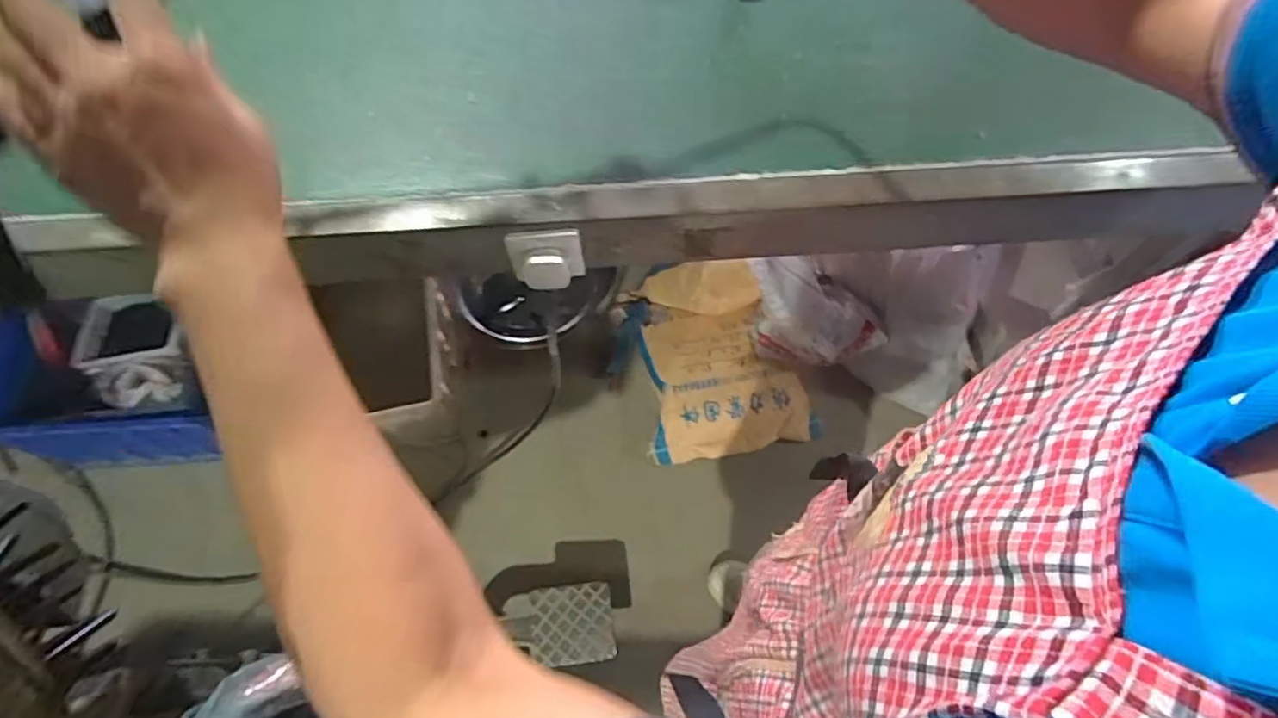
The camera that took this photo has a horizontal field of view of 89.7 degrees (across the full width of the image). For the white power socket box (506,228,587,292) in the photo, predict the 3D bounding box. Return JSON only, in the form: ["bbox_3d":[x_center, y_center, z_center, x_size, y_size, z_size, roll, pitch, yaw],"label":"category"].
[{"bbox_3d":[-0.111,-0.119,0.776,0.086,0.077,0.031,-5,65,-1],"label":"white power socket box"}]

